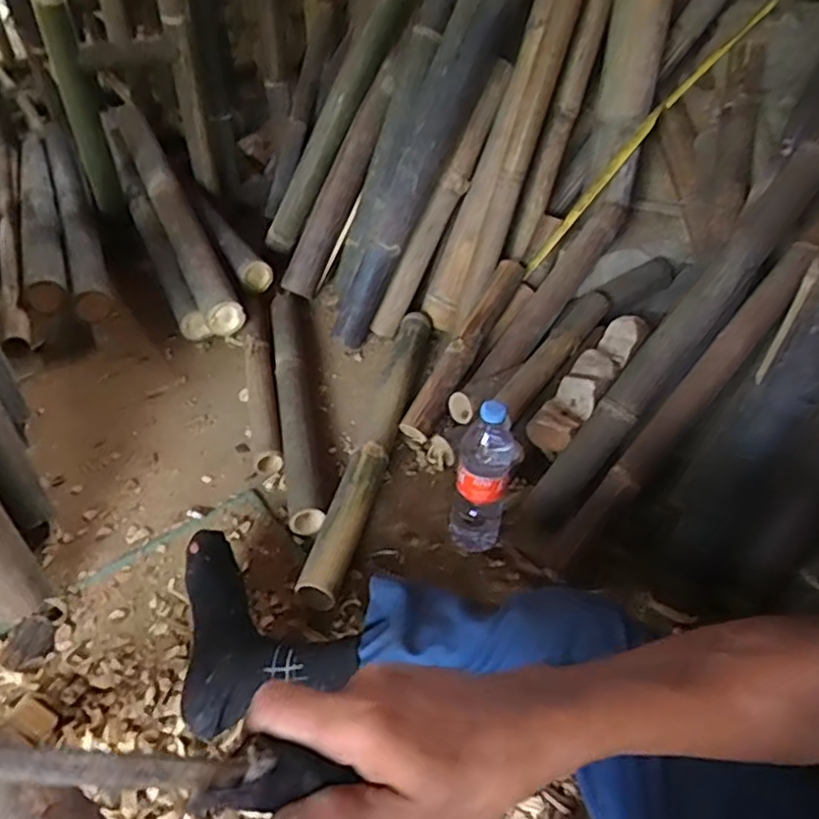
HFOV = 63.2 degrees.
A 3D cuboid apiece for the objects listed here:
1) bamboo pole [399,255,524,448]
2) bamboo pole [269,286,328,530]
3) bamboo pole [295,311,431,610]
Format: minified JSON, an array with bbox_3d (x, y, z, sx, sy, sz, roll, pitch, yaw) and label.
[{"bbox_3d":[0.101,-0.121,1.185,0.059,0.066,0.408,20,61,23],"label":"bamboo pole"},{"bbox_3d":[-0.207,-0.048,1.198,0.074,0.057,0.659,-6,39,-8],"label":"bamboo pole"},{"bbox_3d":[-0.050,0.032,1.103,0.064,0.066,0.659,8,40,10],"label":"bamboo pole"}]

